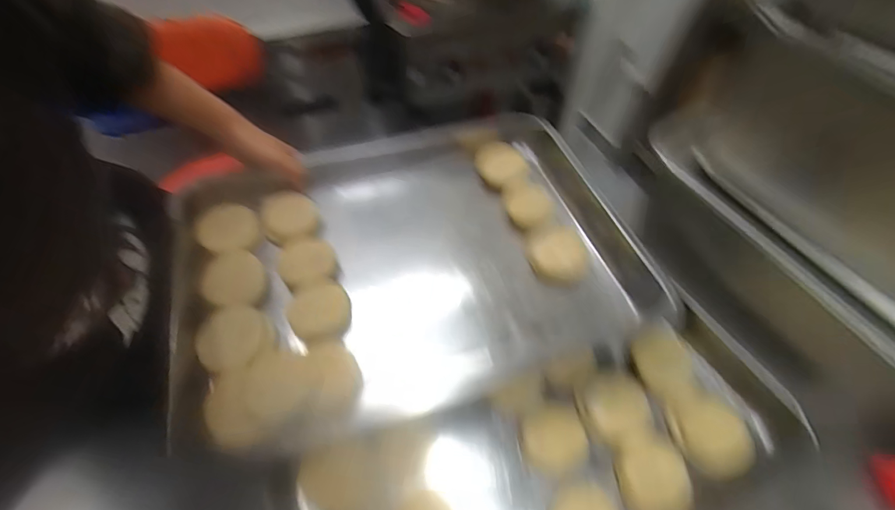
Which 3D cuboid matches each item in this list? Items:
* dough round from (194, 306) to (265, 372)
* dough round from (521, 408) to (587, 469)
[{"bbox_3d":[-0.212,0.083,0.401,0.061,0.018,0.063,1,55,-1],"label":"dough round"},{"bbox_3d":[0.103,0.179,0.396,0.058,0.021,0.053,1,55,-1],"label":"dough round"}]

